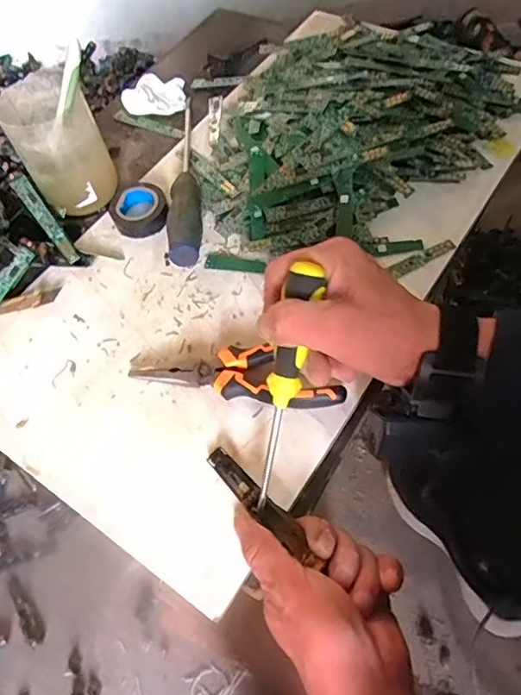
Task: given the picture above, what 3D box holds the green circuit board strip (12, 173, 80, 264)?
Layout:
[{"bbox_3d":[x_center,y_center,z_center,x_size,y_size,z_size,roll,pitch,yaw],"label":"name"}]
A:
[{"bbox_3d":[-0.193,-0.116,0.482,0.015,0.011,0.100,-34,78,-17],"label":"green circuit board strip"}]

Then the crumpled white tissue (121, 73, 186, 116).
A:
[{"bbox_3d":[-0.118,-0.279,0.593,0.068,0.020,0.051,-7,58,3],"label":"crumpled white tissue"}]

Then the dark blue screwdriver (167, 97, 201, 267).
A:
[{"bbox_3d":[-0.070,-0.168,0.504,0.026,0.028,0.227,-6,58,3],"label":"dark blue screwdriver"}]

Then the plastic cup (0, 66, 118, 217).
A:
[{"bbox_3d":[-0.185,-0.184,0.493,0.075,0.096,0.079,-3,58,5],"label":"plastic cup"}]

